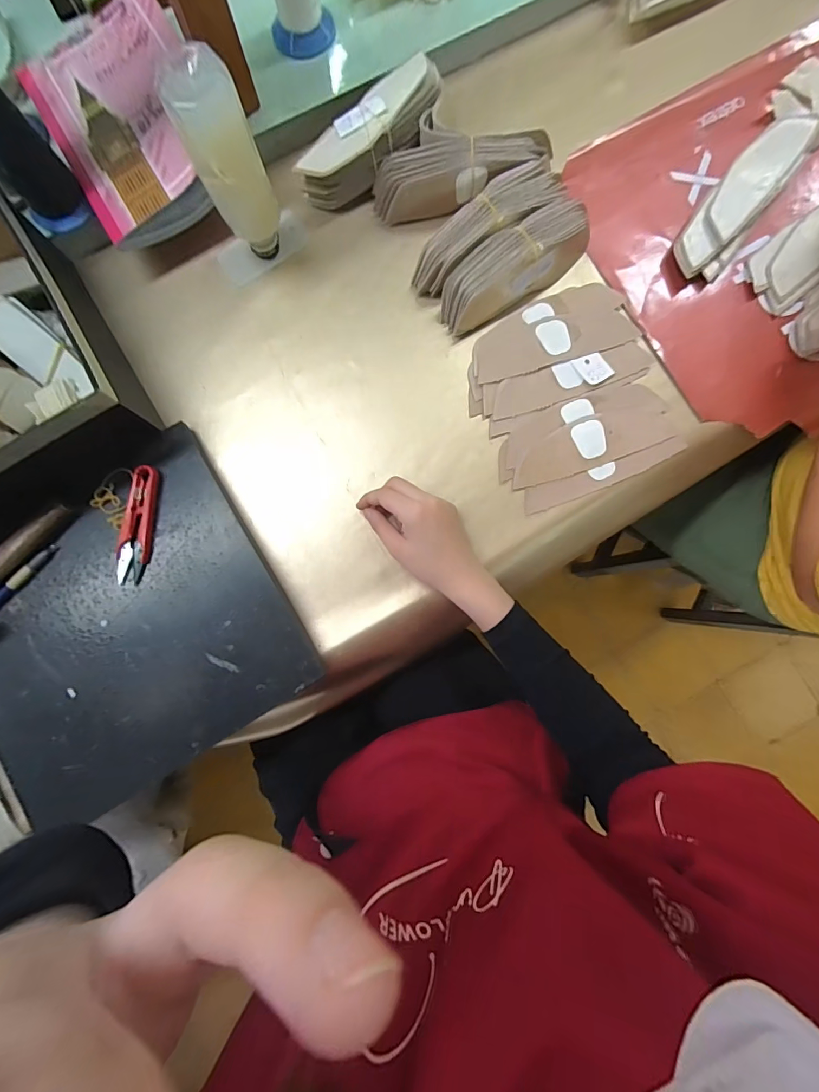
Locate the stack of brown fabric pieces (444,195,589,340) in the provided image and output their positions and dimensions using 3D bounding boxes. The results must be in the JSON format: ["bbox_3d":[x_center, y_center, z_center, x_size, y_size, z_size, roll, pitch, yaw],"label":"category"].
[{"bbox_3d":[0.113,-0.296,0.458,0.178,0.050,0.055,-32,85,-1],"label":"stack of brown fabric pieces"}]

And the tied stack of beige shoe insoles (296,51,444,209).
[{"bbox_3d":[-0.040,-0.436,0.471,0.174,0.058,0.055,-35,85,-1],"label":"tied stack of beige shoe insoles"}]

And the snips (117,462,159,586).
[{"bbox_3d":[-0.271,-0.021,0.433,0.027,0.007,0.115,6,84,1],"label":"snips"}]

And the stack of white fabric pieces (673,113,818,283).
[{"bbox_3d":[0.364,-0.383,0.473,0.059,0.030,0.219,38,88,2],"label":"stack of white fabric pieces"}]

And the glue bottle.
[{"bbox_3d":[-0.160,-0.340,0.407,0.054,0.170,0.047,-24,84,-2],"label":"glue bottle"}]

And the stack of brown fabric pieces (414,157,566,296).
[{"bbox_3d":[0.081,-0.334,0.460,0.175,0.053,0.052,-37,85,-2],"label":"stack of brown fabric pieces"}]

